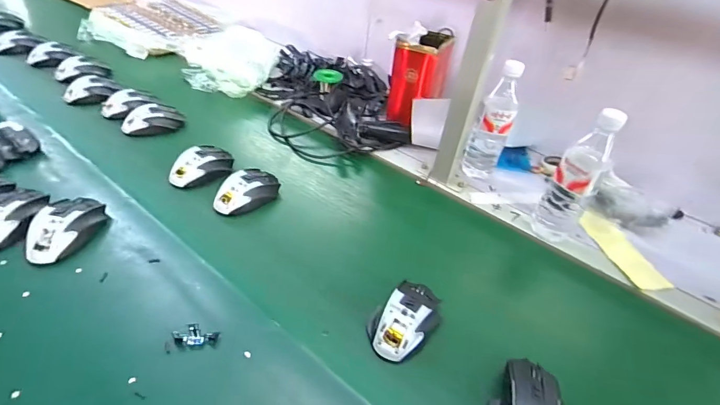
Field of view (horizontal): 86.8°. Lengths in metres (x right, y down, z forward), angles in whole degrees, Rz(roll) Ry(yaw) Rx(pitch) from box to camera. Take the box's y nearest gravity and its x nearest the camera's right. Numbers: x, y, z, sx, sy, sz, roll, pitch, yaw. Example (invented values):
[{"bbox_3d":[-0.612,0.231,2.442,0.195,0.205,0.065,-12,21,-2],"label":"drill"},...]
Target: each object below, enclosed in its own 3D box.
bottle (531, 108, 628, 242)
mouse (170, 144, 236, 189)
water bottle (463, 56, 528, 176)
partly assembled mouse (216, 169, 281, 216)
[{"bbox_3d":[0.337,-0.027,0.603,0.067,0.238,0.059,30,45,24],"label":"bottle"},{"bbox_3d":[-0.283,-0.067,0.690,0.073,0.036,0.113,24,43,18],"label":"mouse"},{"bbox_3d":[0.251,-0.145,0.716,0.063,0.227,0.051,19,42,13],"label":"water bottle"},{"bbox_3d":[-0.194,-0.019,0.656,0.074,0.046,0.112,26,43,20],"label":"partly assembled mouse"}]

